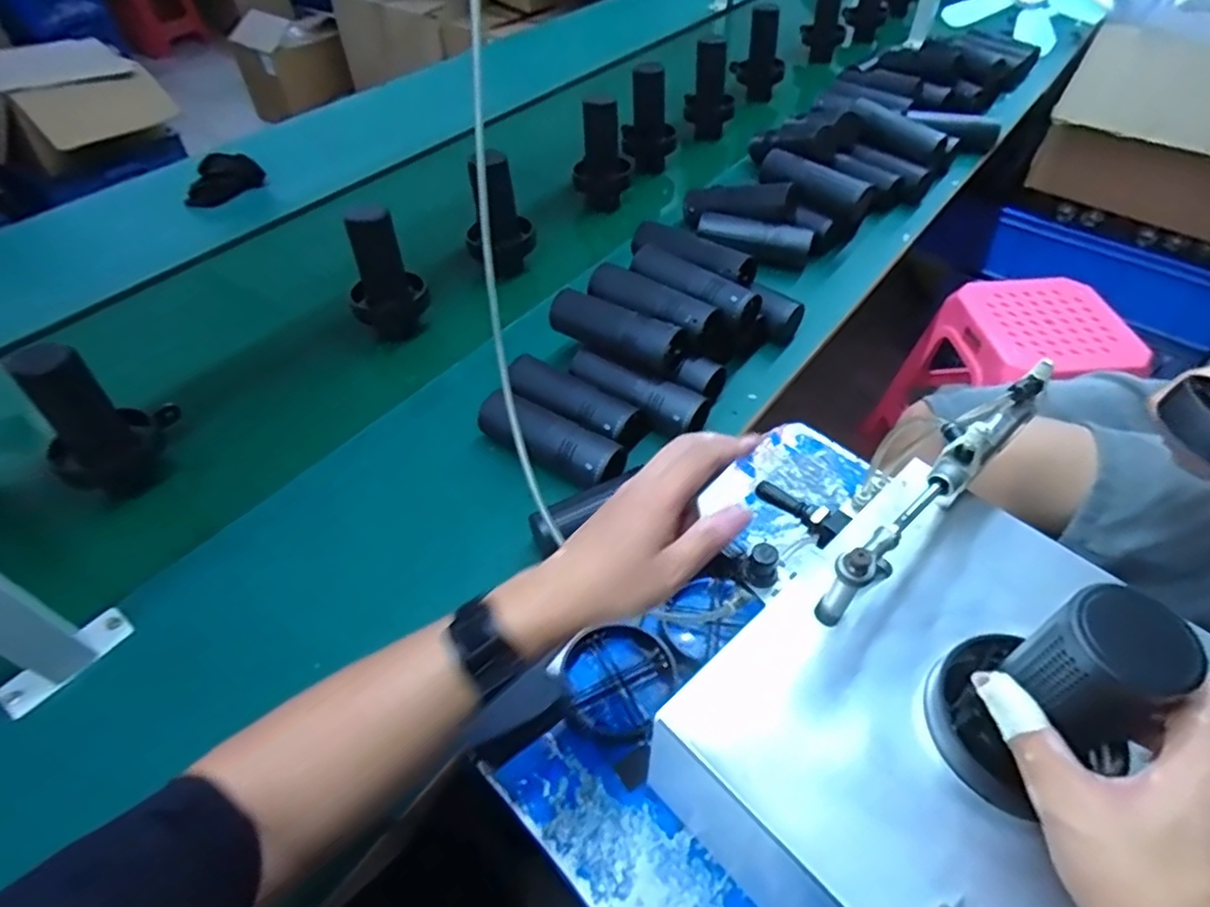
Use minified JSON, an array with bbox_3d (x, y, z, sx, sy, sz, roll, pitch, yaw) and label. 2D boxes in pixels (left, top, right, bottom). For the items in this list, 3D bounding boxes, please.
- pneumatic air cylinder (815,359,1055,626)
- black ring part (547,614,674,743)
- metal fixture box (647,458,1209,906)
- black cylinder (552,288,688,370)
[{"bbox_3d":[0.230,0.023,0.447,0.230,0.089,0.028,-36,58,-25],"label":"pneumatic air cylinder"},{"bbox_3d":[0.013,0.195,0.555,0.102,0.014,0.099,-1,50,1],"label":"black ring part"},{"bbox_3d":[0.240,0.208,0.438,0.294,0.170,0.287,-33,57,-24],"label":"metal fixture box"},{"bbox_3d":[0.009,-0.140,0.733,0.161,0.048,0.055,28,56,23],"label":"black cylinder"}]

